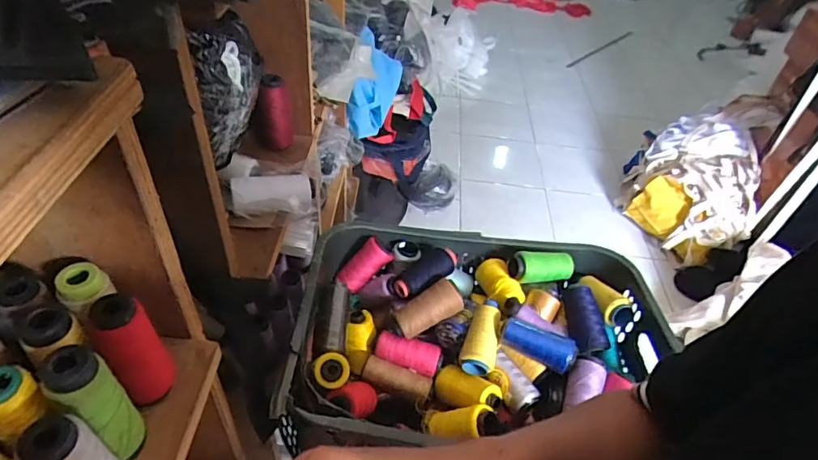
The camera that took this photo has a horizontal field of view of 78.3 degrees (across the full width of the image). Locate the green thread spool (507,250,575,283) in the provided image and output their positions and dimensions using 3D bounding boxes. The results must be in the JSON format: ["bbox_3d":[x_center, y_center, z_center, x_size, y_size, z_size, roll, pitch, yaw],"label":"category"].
[{"bbox_3d":[0.229,0.063,0.879,0.117,0.043,0.042,-4,44,-11],"label":"green thread spool"}]

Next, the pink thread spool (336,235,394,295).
[{"bbox_3d":[-0.074,0.057,0.892,0.052,0.088,0.052,45,5,-1],"label":"pink thread spool"}]

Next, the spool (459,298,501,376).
[{"bbox_3d":[0.115,0.161,0.781,0.051,0.041,0.120,14,56,9],"label":"spool"}]

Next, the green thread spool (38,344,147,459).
[{"bbox_3d":[-0.229,0.130,0.371,0.041,0.105,0.039,4,43,-3],"label":"green thread spool"}]

